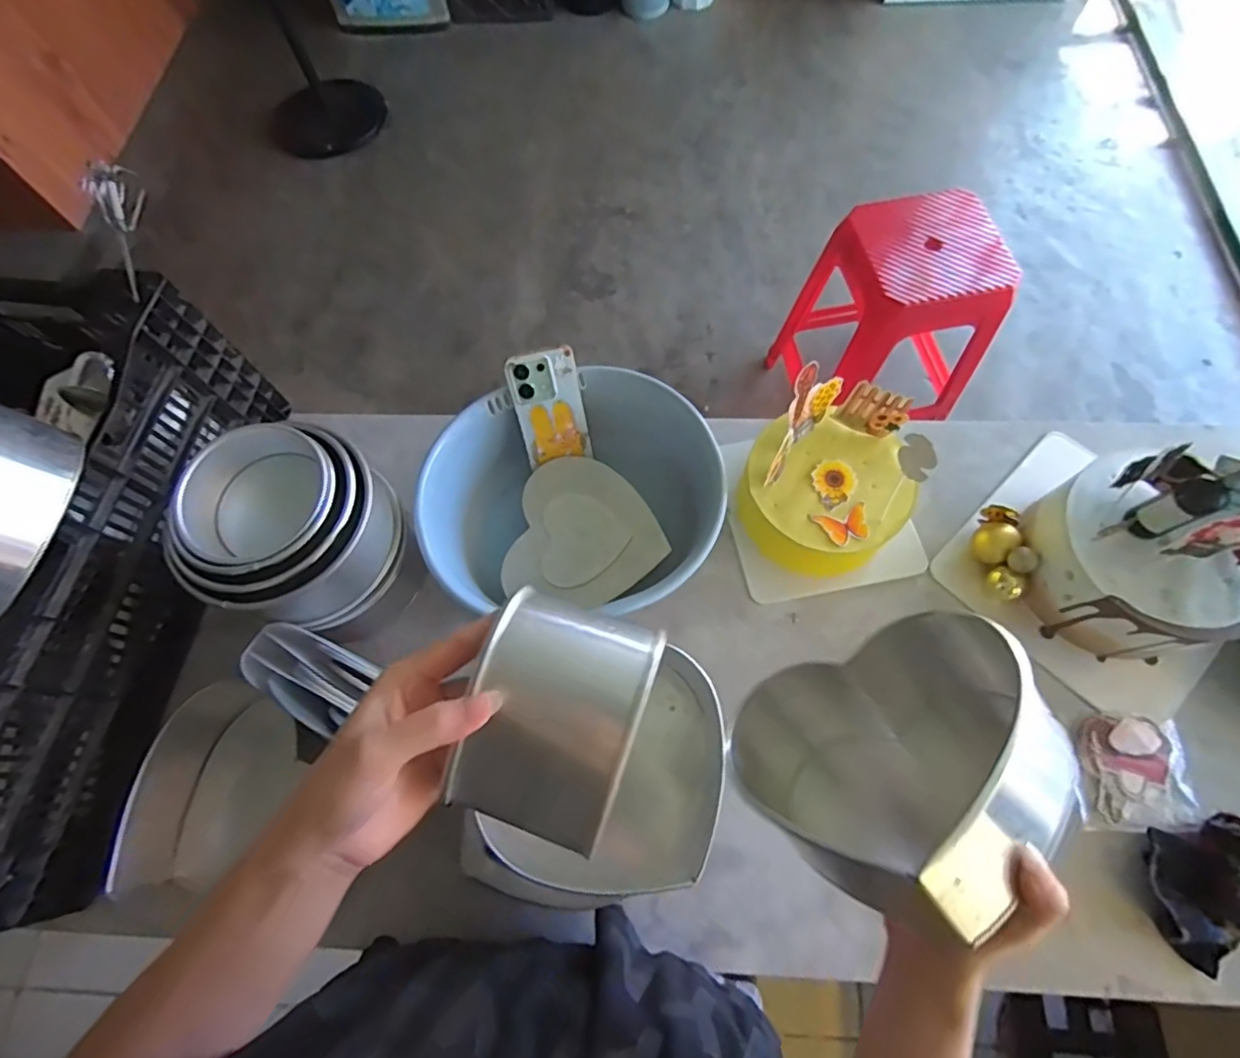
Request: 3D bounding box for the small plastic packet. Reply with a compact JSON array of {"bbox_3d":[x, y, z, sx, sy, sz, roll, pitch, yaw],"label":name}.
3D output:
[{"bbox_3d":[0.505,0.240,0.572,0.103,0.012,0.105,3,69,4],"label":"small plastic packet"}]

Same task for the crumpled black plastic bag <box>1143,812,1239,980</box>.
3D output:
[{"bbox_3d":[0.545,0.315,0.513,0.146,0.046,0.109,-23,69,-6],"label":"crumpled black plastic bag"}]

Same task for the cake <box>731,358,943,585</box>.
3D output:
[{"bbox_3d":[0.227,-0.057,0.623,0.164,0.188,0.160,-1,68,2],"label":"cake"}]

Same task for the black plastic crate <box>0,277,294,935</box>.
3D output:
[{"bbox_3d":[-0.680,0.049,0.608,0.455,0.246,0.625,7,69,6],"label":"black plastic crate"}]

